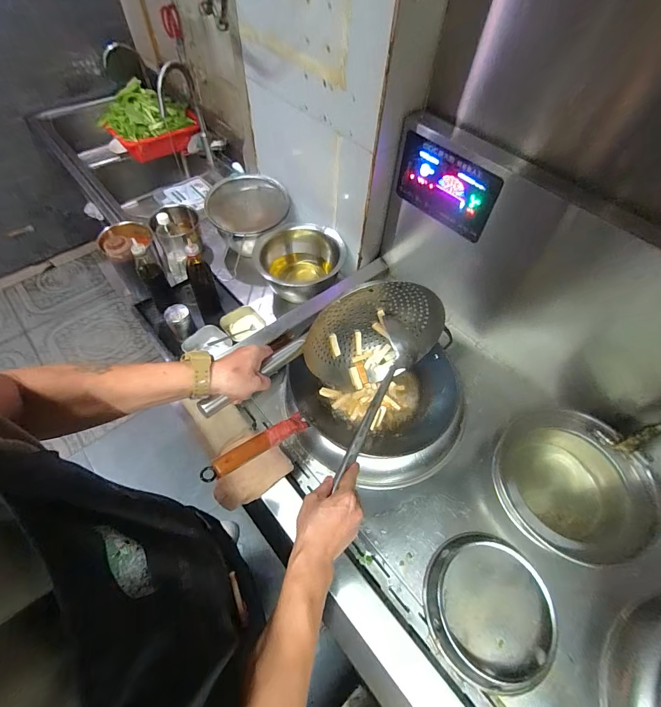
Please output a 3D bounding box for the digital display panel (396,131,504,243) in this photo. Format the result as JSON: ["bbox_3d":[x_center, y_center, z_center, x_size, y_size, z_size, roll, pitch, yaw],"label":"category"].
[{"bbox_3d":[0.257,-0.379,0.820,0.026,0.160,0.253,-39,67,-24],"label":"digital display panel"}]

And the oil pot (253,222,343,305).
[{"bbox_3d":[-0.088,-0.271,1.092,0.233,0.158,0.252,1,58,-2],"label":"oil pot"}]

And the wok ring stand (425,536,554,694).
[{"bbox_3d":[0.293,0.469,0.662,0.211,0.033,0.234,5,57,1],"label":"wok ring stand"}]

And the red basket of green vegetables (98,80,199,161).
[{"bbox_3d":[-0.738,-0.960,1.468,0.351,0.218,0.222,-29,63,-19],"label":"red basket of green vegetables"}]

